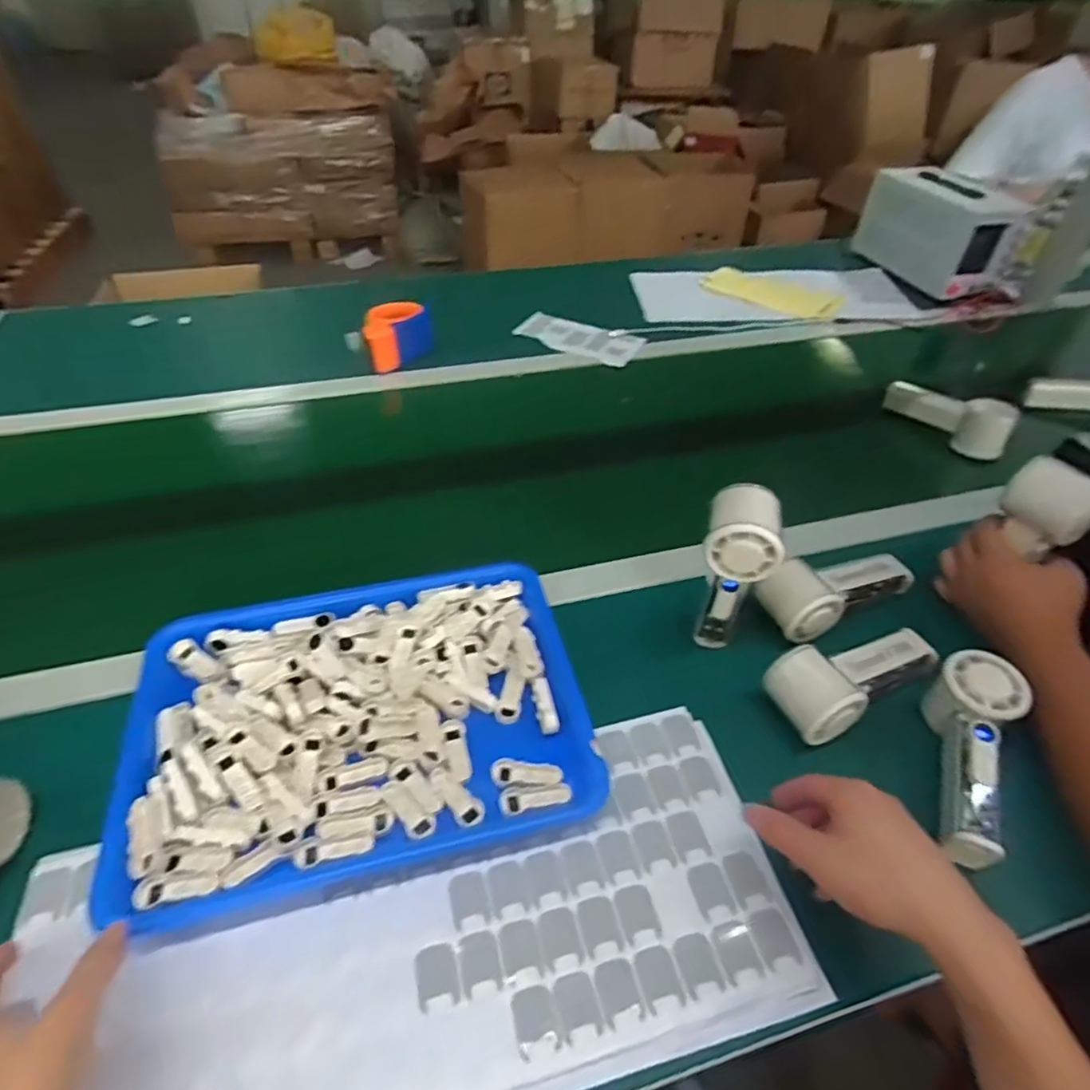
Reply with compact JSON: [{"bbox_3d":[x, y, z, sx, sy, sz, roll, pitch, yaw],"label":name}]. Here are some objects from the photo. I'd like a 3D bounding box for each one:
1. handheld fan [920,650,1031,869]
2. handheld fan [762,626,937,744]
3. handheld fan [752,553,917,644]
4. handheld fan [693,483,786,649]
[{"bbox_3d":[0.324,0.162,0.484,0.048,0.065,0.158,16,62,10],"label":"handheld fan"},{"bbox_3d":[0.262,0.107,0.534,0.149,0.050,0.069,-19,53,-21],"label":"handheld fan"},{"bbox_3d":[0.281,0.041,0.601,0.157,0.050,0.061,-16,52,-18],"label":"handheld fan"},{"bbox_3d":[0.157,0.022,0.542,0.058,0.153,0.063,16,49,9],"label":"handheld fan"}]

